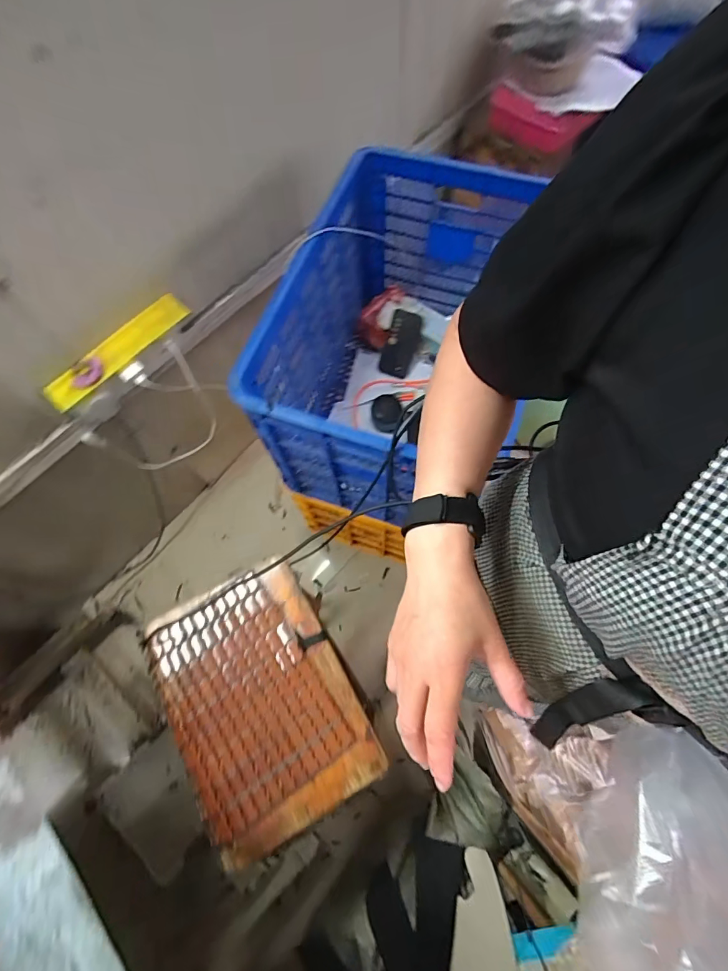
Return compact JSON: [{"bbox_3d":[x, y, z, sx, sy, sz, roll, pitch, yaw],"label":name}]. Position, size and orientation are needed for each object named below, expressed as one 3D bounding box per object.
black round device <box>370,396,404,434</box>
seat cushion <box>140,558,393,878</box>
[{"bbox_3d":[0.052,-0.169,0.981,0.068,0.037,0.086,0,68,2],"label":"black round device"},{"bbox_3d":[-0.152,0.298,0.609,0.243,0.028,0.335,-28,70,-8],"label":"seat cushion"}]

